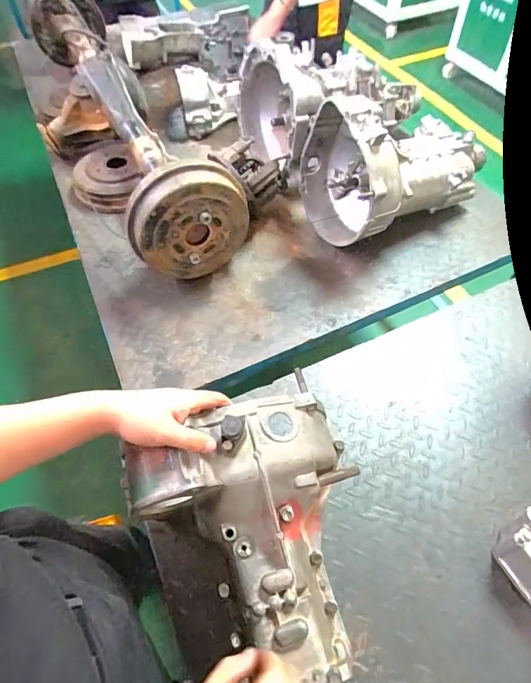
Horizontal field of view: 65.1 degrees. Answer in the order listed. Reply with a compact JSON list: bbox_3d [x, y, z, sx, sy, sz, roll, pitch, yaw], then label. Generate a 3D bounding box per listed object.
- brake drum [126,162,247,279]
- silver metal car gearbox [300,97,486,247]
[{"bbox_3d":[-0.162,-0.245,0.913,0.258,0.265,0.082,-19,56,-11],"label":"brake drum"},{"bbox_3d":[0.329,-0.458,1.034,0.459,0.282,0.300,-31,59,-18],"label":"silver metal car gearbox"}]

